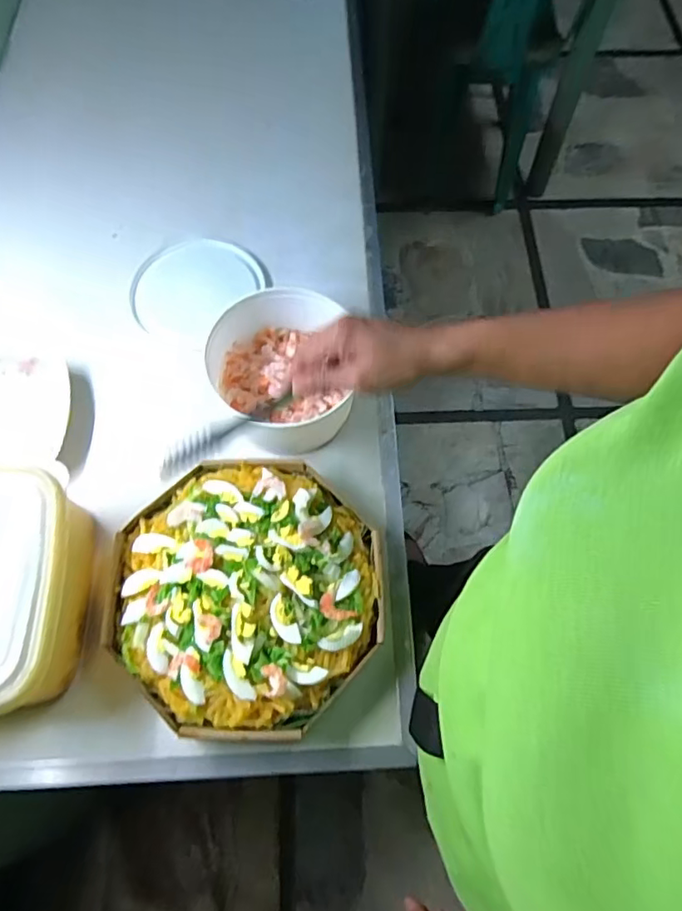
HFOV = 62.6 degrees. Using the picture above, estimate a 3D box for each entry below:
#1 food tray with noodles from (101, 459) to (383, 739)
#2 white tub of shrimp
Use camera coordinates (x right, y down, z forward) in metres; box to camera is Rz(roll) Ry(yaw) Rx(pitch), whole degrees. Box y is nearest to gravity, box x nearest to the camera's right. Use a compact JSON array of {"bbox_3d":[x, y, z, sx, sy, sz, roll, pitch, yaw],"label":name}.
[{"bbox_3d":[-0.091,0.125,0.546,0.255,0.055,0.248,40,78,14],"label":"food tray with noodles"},{"bbox_3d":[-0.068,-0.088,0.636,0.150,0.091,0.158,-1,71,2],"label":"white tub of shrimp"}]

